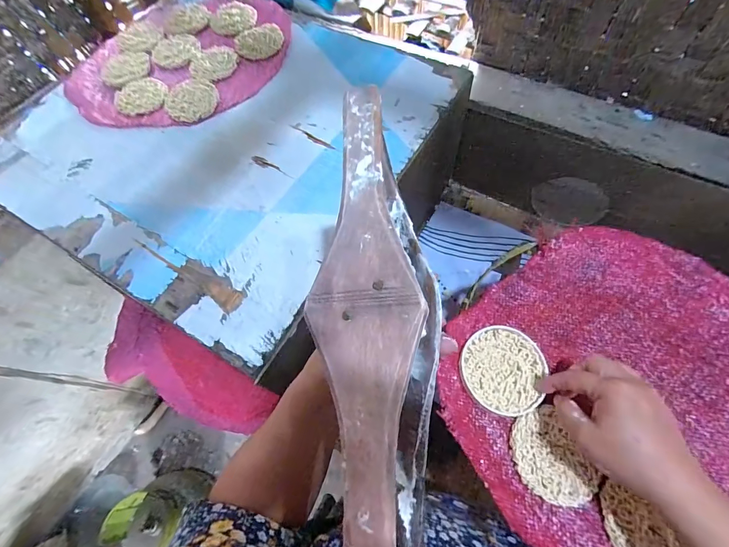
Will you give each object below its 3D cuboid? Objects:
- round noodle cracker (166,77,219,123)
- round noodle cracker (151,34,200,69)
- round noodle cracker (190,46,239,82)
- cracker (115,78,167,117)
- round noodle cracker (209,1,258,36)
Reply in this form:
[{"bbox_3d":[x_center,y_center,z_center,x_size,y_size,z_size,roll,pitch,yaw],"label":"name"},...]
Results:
[{"bbox_3d":[-0.261,-0.262,0.539,0.077,0.007,0.086,-34,69,-12],"label":"round noodle cracker"},{"bbox_3d":[-0.312,-0.370,0.593,0.077,0.006,0.084,-1,66,2],"label":"round noodle cracker"},{"bbox_3d":[-0.239,-0.334,0.570,0.073,0.007,0.078,-1,66,2],"label":"round noodle cracker"},{"bbox_3d":[-0.343,-0.271,0.548,0.076,0.008,0.077,-1,66,2],"label":"cracker"},{"bbox_3d":[-0.228,-0.444,0.621,0.081,0.005,0.096,-30,68,-11],"label":"round noodle cracker"}]

